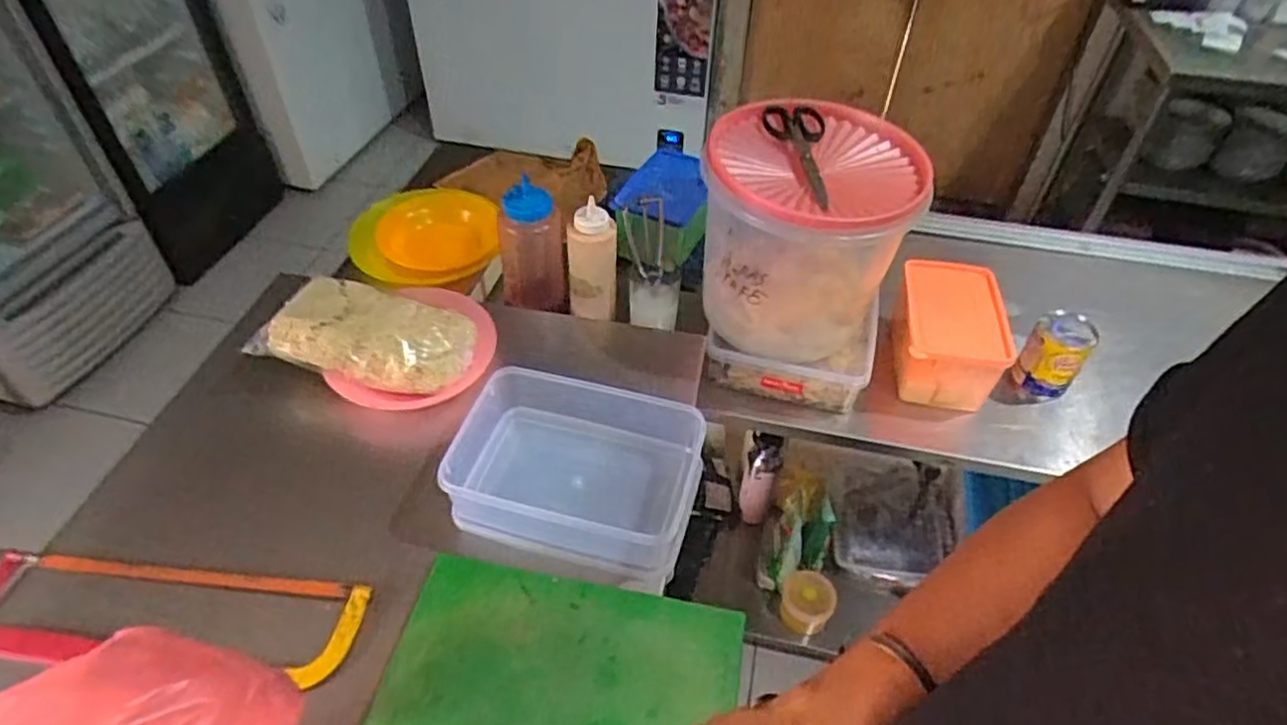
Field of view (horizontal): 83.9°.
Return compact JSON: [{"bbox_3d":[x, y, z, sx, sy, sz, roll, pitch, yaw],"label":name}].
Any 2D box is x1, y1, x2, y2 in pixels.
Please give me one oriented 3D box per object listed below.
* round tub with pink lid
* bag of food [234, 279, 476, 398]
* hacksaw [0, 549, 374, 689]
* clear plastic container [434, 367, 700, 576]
[{"bbox_3d":[0.202,-0.163,0.924,0.242,0.242,0.235,1,46,-1],"label":"round tub with pink lid"},{"bbox_3d":[-0.319,-0.036,0.847,0.234,0.061,0.118,6,46,4],"label":"bag of food"},{"bbox_3d":[-0.477,0.225,0.653,0.433,0.030,0.106,6,46,4],"label":"hacksaw"},{"bbox_3d":[-0.071,0.109,0.748,0.245,0.078,0.175,11,46,8],"label":"clear plastic container"}]

